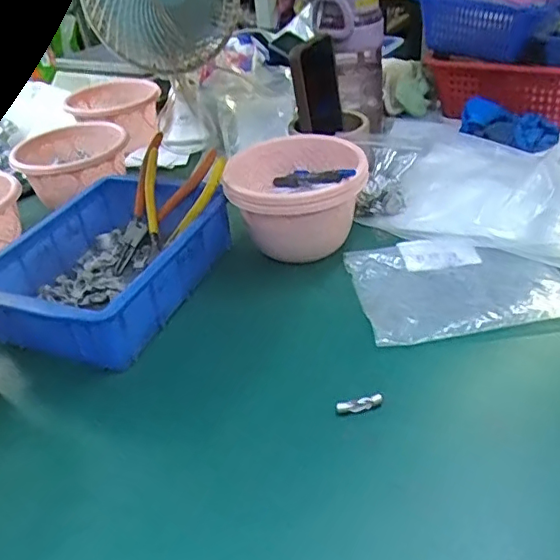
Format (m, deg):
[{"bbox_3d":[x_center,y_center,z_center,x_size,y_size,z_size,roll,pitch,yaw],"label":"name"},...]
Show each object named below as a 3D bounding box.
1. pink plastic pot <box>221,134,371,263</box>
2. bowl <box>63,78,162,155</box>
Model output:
[{"bbox_3d":[0.017,-0.089,0.637,0.153,0.100,0.146,6,37,17],"label":"pink plastic pot"},{"bbox_3d":[-0.262,-0.266,0.918,0.143,0.069,0.149,-22,38,-21],"label":"bowl"}]

